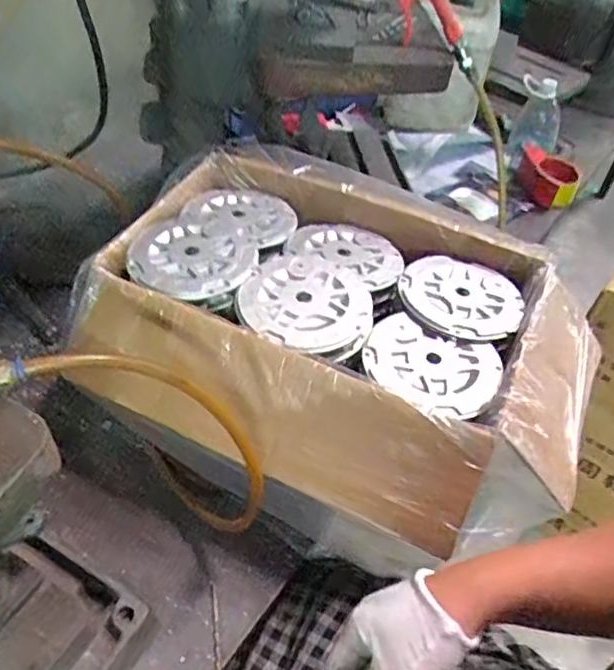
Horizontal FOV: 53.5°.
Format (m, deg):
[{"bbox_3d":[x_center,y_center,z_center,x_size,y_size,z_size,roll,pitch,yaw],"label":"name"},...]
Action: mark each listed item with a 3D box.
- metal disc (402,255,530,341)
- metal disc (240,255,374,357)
[{"bbox_3d":[0.173,-0.043,0.672,0.133,0.017,0.121,2,47,-2],"label":"metal disc"},{"bbox_3d":[0.002,-0.035,0.639,0.136,0.016,0.139,2,47,-2],"label":"metal disc"}]

